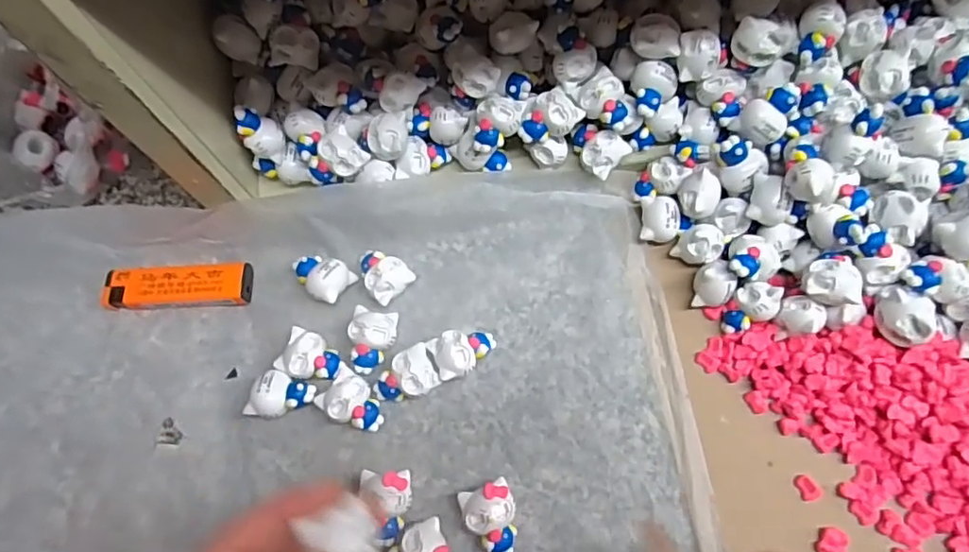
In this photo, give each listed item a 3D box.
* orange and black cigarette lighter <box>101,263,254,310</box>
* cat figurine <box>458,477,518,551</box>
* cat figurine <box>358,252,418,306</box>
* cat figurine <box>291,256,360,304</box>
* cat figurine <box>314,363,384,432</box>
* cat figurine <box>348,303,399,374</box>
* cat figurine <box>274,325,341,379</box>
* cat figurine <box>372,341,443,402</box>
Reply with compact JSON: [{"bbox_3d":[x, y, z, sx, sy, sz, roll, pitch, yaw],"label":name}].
[{"bbox_3d":[-0.176,0.007,0.342,0.082,0.014,0.023,-3,73,4],"label":"orange and black cigarette lighter"},{"bbox_3d":[0.004,0.120,0.294,0.024,0.019,0.033,-20,72,-2],"label":"cat figurine"},{"bbox_3d":[-0.058,-0.001,0.341,0.025,0.018,0.032,-43,74,-9],"label":"cat figurine"},{"bbox_3d":[-0.094,0.000,0.341,0.033,0.019,0.024,26,77,12],"label":"cat figurine"},{"bbox_3d":[-0.069,0.067,0.317,0.035,0.018,0.025,27,77,12],"label":"cat figurine"},{"bbox_3d":[-0.062,0.036,0.328,0.024,0.017,0.034,9,74,7],"label":"cat figurine"},{"bbox_3d":[-0.095,0.045,0.327,0.031,0.017,0.025,23,76,11],"label":"cat figurine"},{"bbox_3d":[-0.043,0.054,0.320,0.033,0.019,0.024,-25,73,-3],"label":"cat figurine"}]

